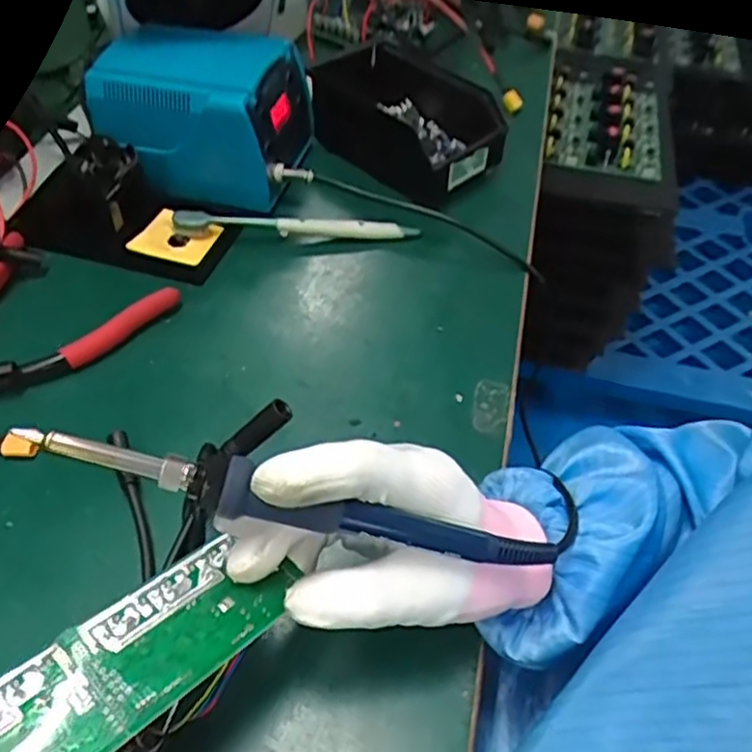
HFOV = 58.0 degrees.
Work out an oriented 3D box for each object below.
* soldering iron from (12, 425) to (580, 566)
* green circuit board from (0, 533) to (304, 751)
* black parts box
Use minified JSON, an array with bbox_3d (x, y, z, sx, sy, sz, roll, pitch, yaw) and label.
[{"bbox_3d":[-0.031,0.052,0.260,0.198,0.026,0.020,16,49,-12],"label":"soldering iron"},{"bbox_3d":[-0.099,0.107,0.227,0.043,0.004,0.159,37,42,25],"label":"green circuit board"},{"bbox_3d":[0.033,-0.217,0.580,0.147,0.064,0.099,34,57,24],"label":"black parts box"}]

